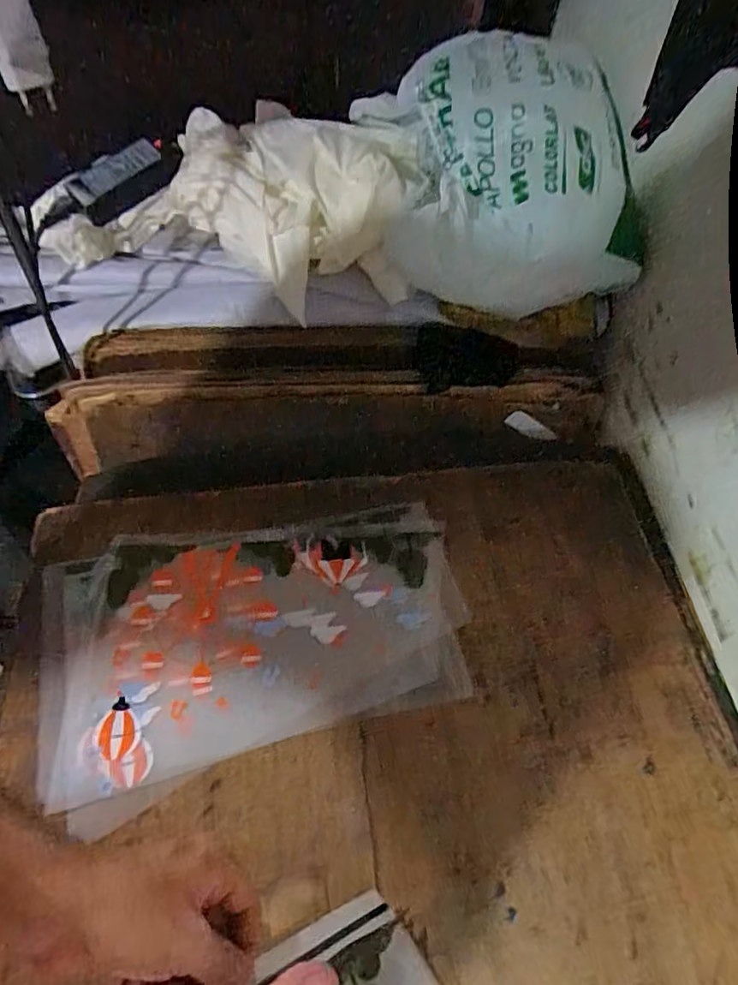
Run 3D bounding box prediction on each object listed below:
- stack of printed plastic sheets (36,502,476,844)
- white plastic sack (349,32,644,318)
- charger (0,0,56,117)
[{"bbox_3d":[-0.096,0.120,0.521,0.366,0.006,0.221,-13,58,-13],"label":"stack of printed plastic sheets"},{"bbox_3d":[0.143,-0.360,0.639,0.263,0.157,0.298,-4,56,-7],"label":"white plastic sack"},{"bbox_3d":[-0.248,-0.319,0.399,0.035,0.094,0.043,-27,62,-21],"label":"charger"}]

